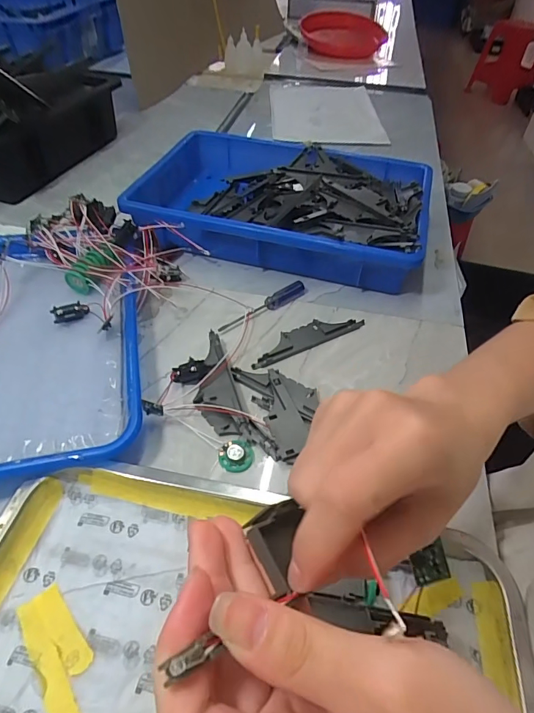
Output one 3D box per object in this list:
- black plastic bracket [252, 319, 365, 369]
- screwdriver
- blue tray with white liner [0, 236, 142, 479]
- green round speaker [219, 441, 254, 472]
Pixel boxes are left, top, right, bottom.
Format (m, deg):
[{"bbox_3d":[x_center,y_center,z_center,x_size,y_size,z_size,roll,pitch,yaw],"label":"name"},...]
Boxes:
[{"bbox_3d":[0.042,-0.021,0.455,0.132,0.005,0.034,-20,52,-20],"label":"black plastic bracket"},{"bbox_3d":[-0.003,-0.057,0.478,0.115,0.015,0.015,-28,55,-25],"label":"screwdriver"},{"bbox_3d":[-0.255,-0.017,0.419,0.248,0.031,0.322,-9,49,-11],"label":"blue tray with white liner"},{"bbox_3d":[-0.026,0.082,0.356,0.027,0.009,0.027,1,48,-2],"label":"green round speaker"}]

